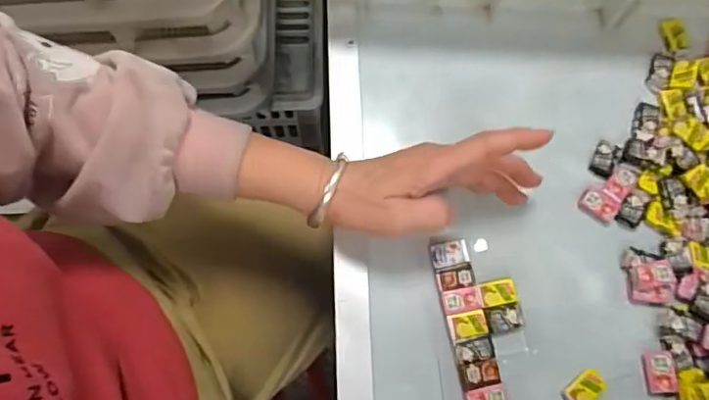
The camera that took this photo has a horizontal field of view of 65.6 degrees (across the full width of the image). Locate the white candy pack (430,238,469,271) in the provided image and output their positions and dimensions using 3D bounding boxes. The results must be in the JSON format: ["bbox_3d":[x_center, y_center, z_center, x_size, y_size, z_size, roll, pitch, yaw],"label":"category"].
[{"bbox_3d":[0.069,0.039,0.394,0.028,0.005,0.019,-10,73,-3],"label":"white candy pack"}]

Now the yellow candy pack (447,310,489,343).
[{"bbox_3d":[0.079,0.086,0.379,0.025,0.004,0.019,-16,74,-5],"label":"yellow candy pack"}]

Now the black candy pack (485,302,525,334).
[{"bbox_3d":[0.104,0.082,0.382,0.026,0.004,0.018,-13,74,-4],"label":"black candy pack"}]

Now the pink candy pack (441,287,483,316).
[{"bbox_3d":[0.075,0.070,0.385,0.026,0.004,0.017,-10,73,-3],"label":"pink candy pack"}]

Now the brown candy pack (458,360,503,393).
[{"bbox_3d":[0.084,0.117,0.370,0.027,0.004,0.017,-12,73,-4],"label":"brown candy pack"}]

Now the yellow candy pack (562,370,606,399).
[{"bbox_3d":[0.155,0.129,0.372,0.027,0.012,0.019,-37,77,-11],"label":"yellow candy pack"}]

